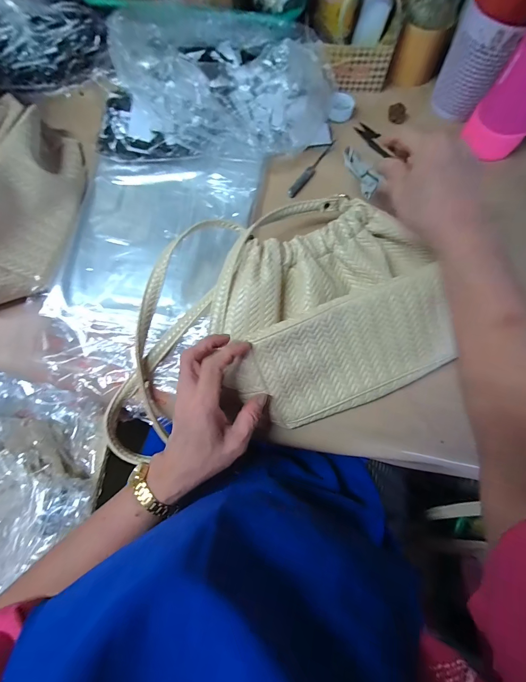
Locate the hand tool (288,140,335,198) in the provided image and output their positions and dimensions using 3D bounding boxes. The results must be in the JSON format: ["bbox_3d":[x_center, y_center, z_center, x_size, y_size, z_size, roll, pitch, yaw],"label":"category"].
[{"bbox_3d":[0.073,-0.255,0.447,0.011,0.010,0.115,36,79,11],"label":"hand tool"}]

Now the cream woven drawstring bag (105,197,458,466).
[{"bbox_3d":[0.005,-0.028,0.360,0.436,0.094,0.246,-17,75,-3],"label":"cream woven drawstring bag"}]

